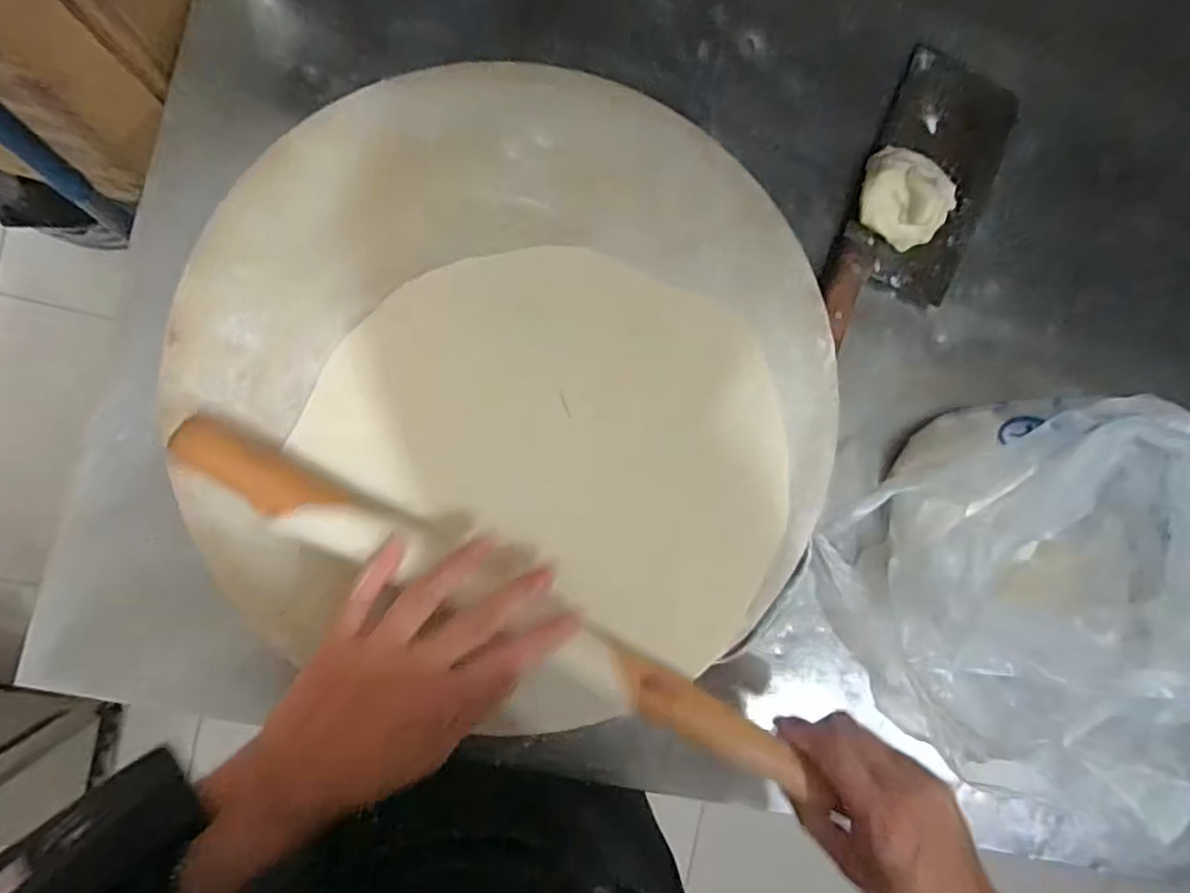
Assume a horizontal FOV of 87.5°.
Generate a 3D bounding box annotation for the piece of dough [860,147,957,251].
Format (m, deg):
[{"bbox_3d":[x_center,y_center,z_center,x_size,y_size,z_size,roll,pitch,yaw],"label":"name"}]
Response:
[{"bbox_3d":[0.244,-0.195,0.487,0.073,0.045,0.060,17,88,-7],"label":"piece of dough"}]

